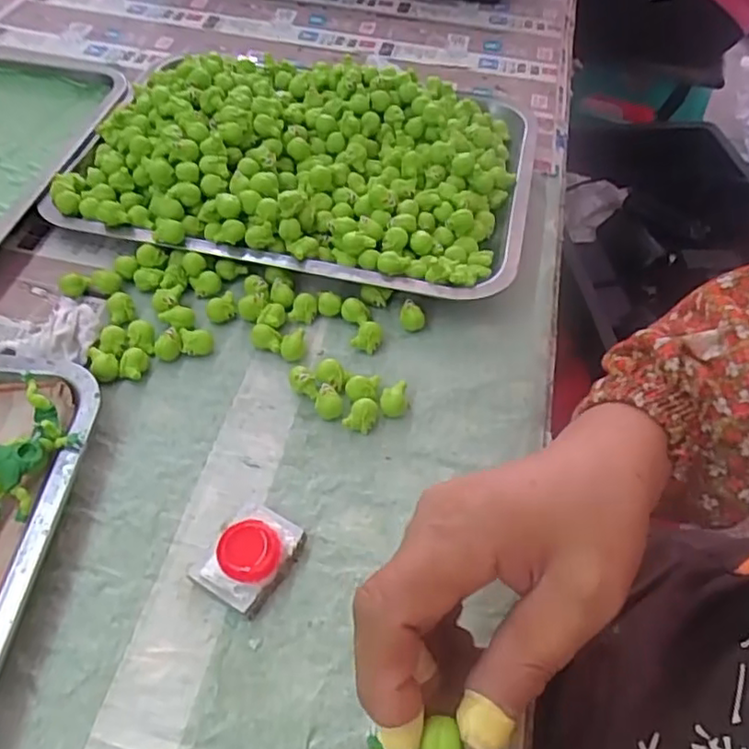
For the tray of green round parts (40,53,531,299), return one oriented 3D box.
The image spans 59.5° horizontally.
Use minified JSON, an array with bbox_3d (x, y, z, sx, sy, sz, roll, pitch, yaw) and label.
[{"bbox_3d":[-0.049,-0.173,0.506,0.331,0.058,0.236,12,52,5],"label":"tray of green round parts"}]

